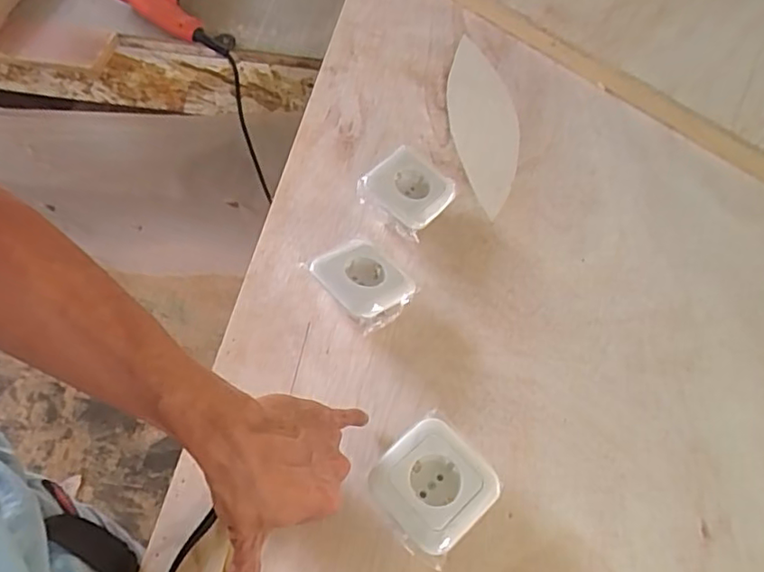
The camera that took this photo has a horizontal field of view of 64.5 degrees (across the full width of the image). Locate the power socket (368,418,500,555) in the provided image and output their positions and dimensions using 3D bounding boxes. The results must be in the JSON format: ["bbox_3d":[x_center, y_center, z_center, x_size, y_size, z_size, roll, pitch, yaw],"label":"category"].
[{"bbox_3d":[0.039,0.158,0.473,0.081,0.046,0.081,-37,64,-23],"label":"power socket"}]

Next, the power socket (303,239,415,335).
[{"bbox_3d":[-0.016,0.000,0.580,0.075,0.042,0.087,-36,64,-23],"label":"power socket"}]

